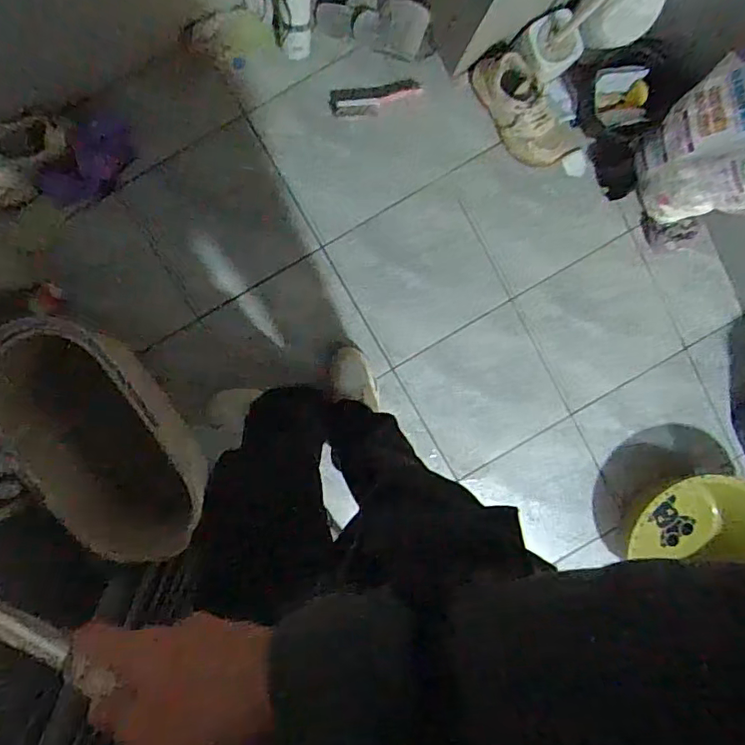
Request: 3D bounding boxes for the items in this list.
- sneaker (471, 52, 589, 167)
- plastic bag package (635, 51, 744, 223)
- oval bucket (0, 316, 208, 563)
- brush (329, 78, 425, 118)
[{"bbox_3d":[0.310,-0.513,1.091,0.271,0.105,0.114,39,93,-19],"label":"sneaker"},{"bbox_3d":[0.590,-0.390,0.988,0.096,0.272,0.256,-17,99,-2],"label":"plastic bag package"},{"bbox_3d":[-0.501,0.123,1.042,0.235,0.186,0.477,-31,99,0],"label":"oval bucket"},{"bbox_3d":[0.007,-0.545,1.106,0.180,0.021,0.053,-11,99,-3],"label":"brush"}]

